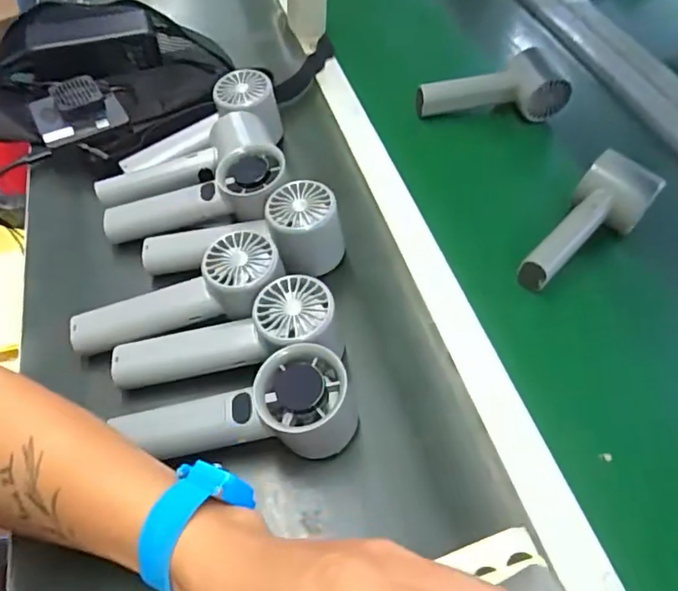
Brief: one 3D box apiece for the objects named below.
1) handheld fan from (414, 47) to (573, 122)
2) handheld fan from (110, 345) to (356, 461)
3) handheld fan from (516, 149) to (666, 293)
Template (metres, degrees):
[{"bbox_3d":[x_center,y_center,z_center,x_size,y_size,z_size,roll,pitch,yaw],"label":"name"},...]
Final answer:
[{"bbox_3d":[0.164,-0.221,0.563,0.164,0.055,0.049,-5,55,-8],"label":"handheld fan"},{"bbox_3d":[-0.055,0.075,0.341,0.133,0.053,0.053,-11,55,7],"label":"handheld fan"},{"bbox_3d":[0.209,-0.056,0.441,0.056,0.048,0.140,35,59,19],"label":"handheld fan"}]

